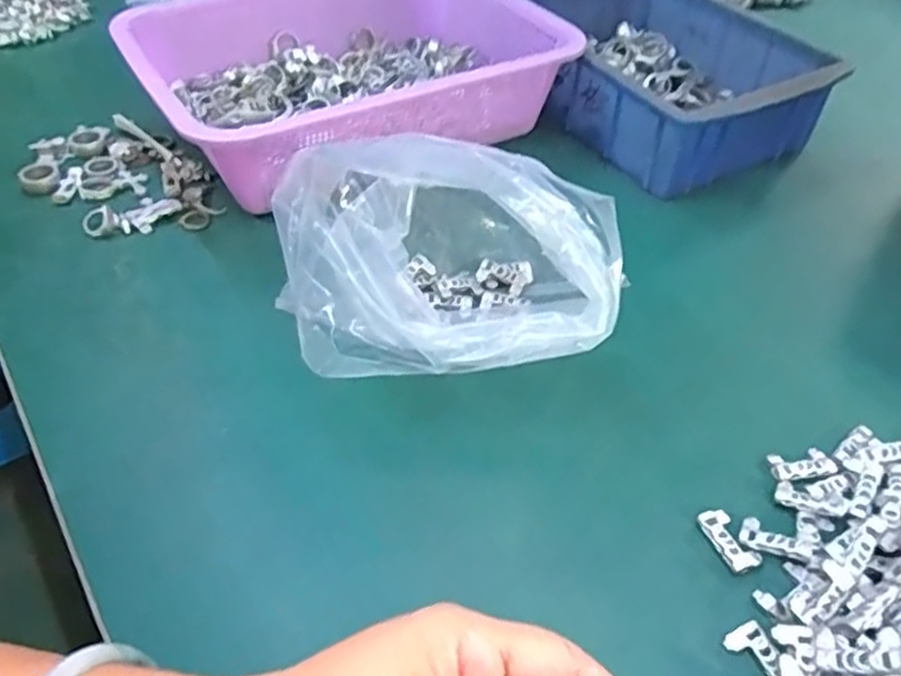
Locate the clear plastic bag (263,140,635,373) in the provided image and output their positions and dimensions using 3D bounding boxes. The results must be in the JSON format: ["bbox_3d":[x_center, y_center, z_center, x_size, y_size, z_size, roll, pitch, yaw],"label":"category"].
[{"bbox_3d":[-0.004,-0.043,0.402,0.161,0.103,0.145,-4,45,-6],"label":"clear plastic bag"}]

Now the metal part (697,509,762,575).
[{"bbox_3d":[0.127,0.093,0.335,0.016,0.005,0.030,-16,47,-17],"label":"metal part"}]

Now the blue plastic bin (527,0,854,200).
[{"bbox_3d":[0.168,-0.218,0.604,0.175,0.078,0.238,-24,50,-23],"label":"blue plastic bin"}]

